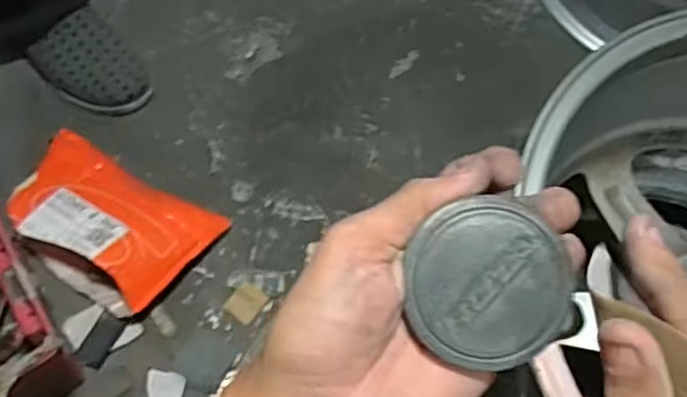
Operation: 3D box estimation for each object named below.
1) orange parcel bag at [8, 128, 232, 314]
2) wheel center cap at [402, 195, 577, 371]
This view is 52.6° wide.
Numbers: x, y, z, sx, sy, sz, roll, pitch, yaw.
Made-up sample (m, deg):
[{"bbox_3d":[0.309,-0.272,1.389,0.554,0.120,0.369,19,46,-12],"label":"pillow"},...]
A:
[{"bbox_3d":[-0.276,0.024,0.808,0.230,0.065,0.154,29,43,12],"label":"orange parcel bag"},{"bbox_3d":[0.055,0.034,0.272,0.061,0.016,0.061,0,89,-3],"label":"wheel center cap"}]

